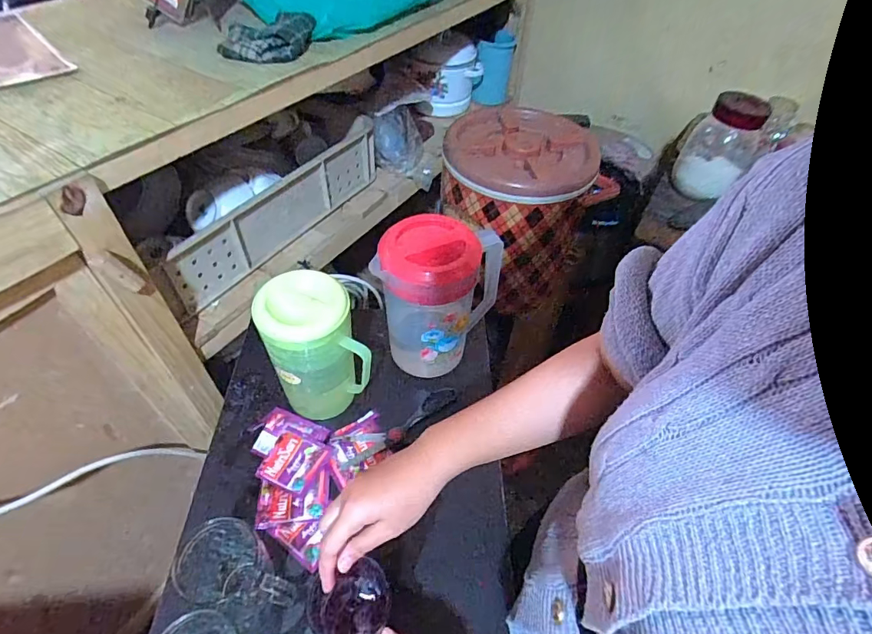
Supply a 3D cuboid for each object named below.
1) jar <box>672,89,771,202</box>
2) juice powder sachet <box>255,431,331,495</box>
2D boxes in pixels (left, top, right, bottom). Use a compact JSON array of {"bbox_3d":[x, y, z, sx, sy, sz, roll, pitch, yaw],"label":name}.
[{"bbox_3d":[0.609,-0.363,0.985,0.135,0.180,0.135,26,52,16],"label":"jar"},{"bbox_3d":[-0.186,0.188,0.609,0.070,0.009,0.070,18,50,10],"label":"juice powder sachet"}]

